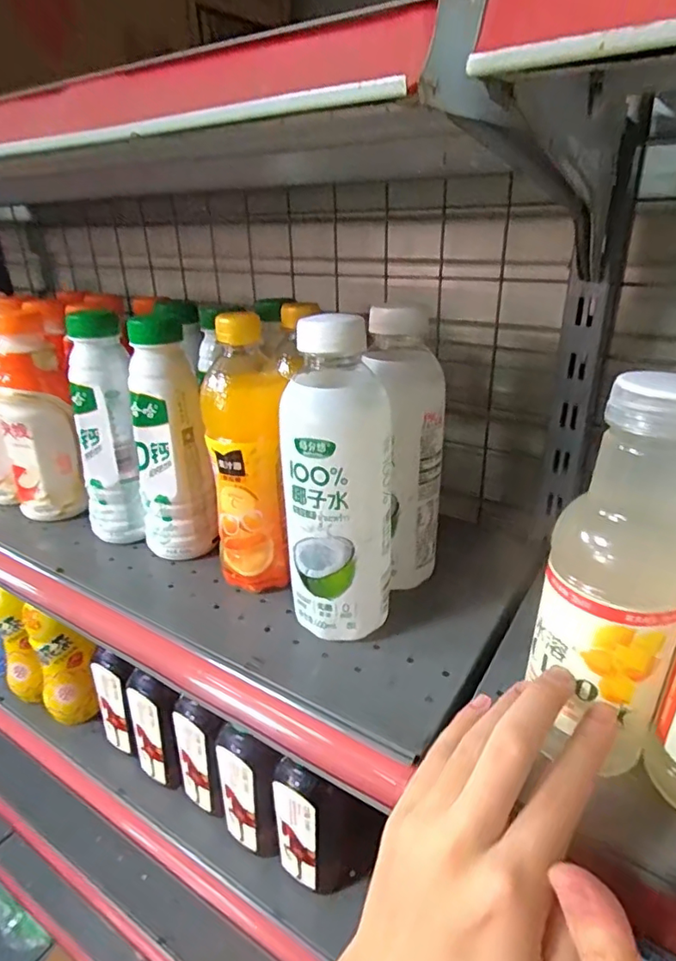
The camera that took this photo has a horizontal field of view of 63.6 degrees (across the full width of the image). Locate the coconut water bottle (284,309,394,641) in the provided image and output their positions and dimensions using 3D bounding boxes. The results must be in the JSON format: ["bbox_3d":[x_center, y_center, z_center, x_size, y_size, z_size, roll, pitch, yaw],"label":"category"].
[{"bbox_3d":[0.000,0.005,0.349,0.063,0.198,0.059,17,29,34],"label":"coconut water bottle"}]

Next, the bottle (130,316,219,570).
[{"bbox_3d":[-0.139,-0.031,0.449,0.053,0.190,0.052,-10,25,-20],"label":"bottle"}]

